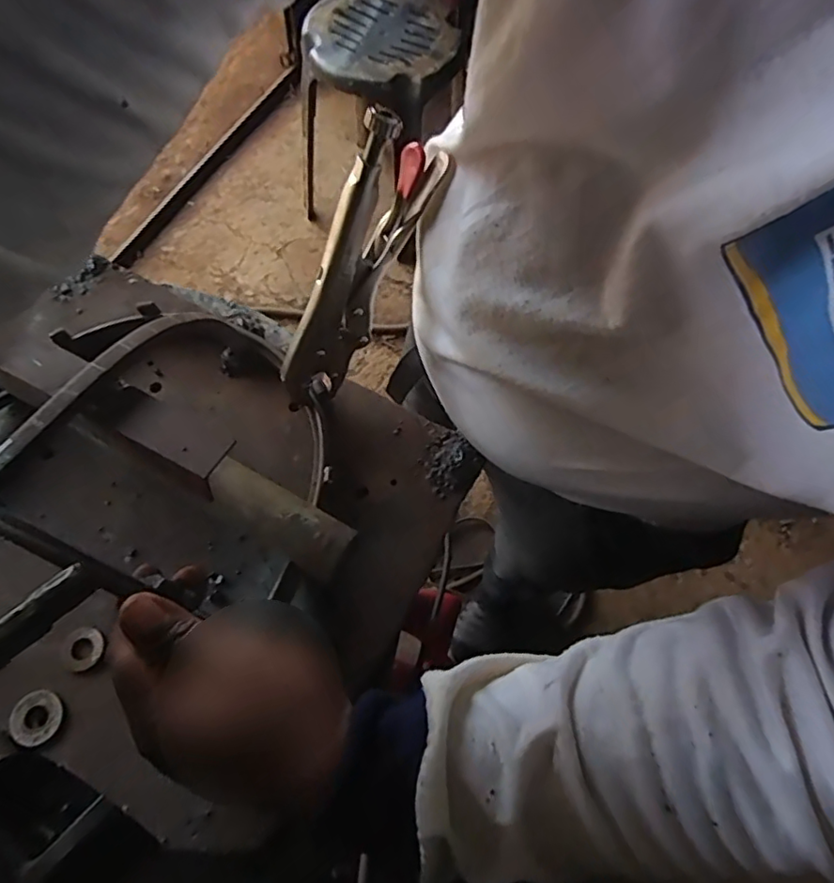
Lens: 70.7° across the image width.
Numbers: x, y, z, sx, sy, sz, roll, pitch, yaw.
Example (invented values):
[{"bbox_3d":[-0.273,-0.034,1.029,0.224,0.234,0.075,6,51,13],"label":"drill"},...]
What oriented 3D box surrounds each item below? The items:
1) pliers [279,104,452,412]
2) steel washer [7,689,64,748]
[{"bbox_3d":[-0.037,-0.084,0.326,0.045,0.187,0.018,-25,67,-41],"label":"pliers"},{"bbox_3d":[-0.214,0.155,0.328,0.029,0.004,0.027,-11,67,-7],"label":"steel washer"}]

